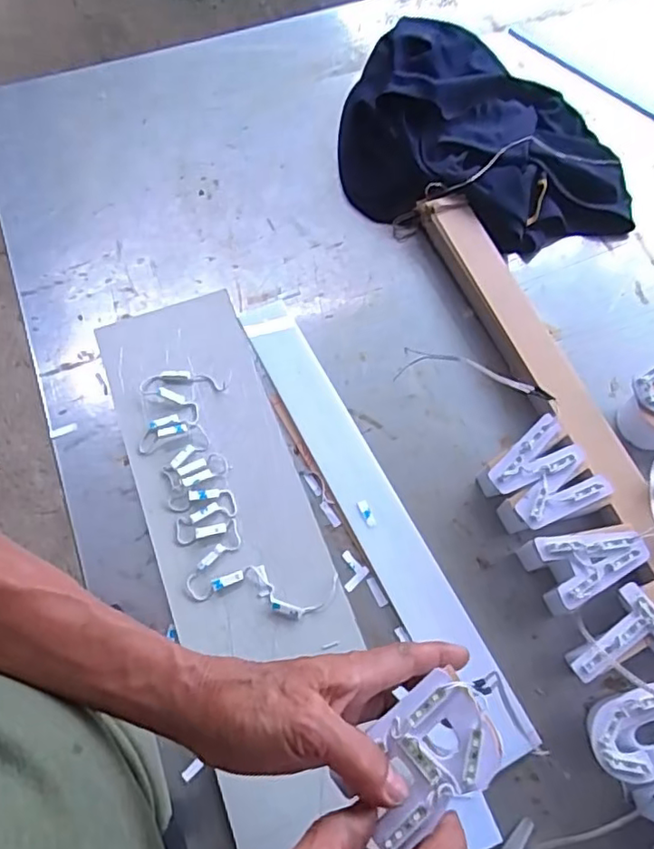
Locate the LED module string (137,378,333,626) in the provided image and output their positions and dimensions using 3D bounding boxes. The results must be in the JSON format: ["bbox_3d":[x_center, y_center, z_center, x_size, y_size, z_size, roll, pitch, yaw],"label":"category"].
[{"bbox_3d":[-0.101,0.061,0.529,0.104,0.010,0.260,-28,70,-12],"label":"LED module string"}]

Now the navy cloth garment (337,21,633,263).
[{"bbox_3d":[0.194,-0.338,0.695,0.349,0.076,0.294,18,67,7],"label":"navy cloth garment"}]

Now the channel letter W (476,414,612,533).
[{"bbox_3d":[0.186,0.053,0.519,0.084,0.050,0.086,-31,70,-13],"label":"channel letter W"}]

